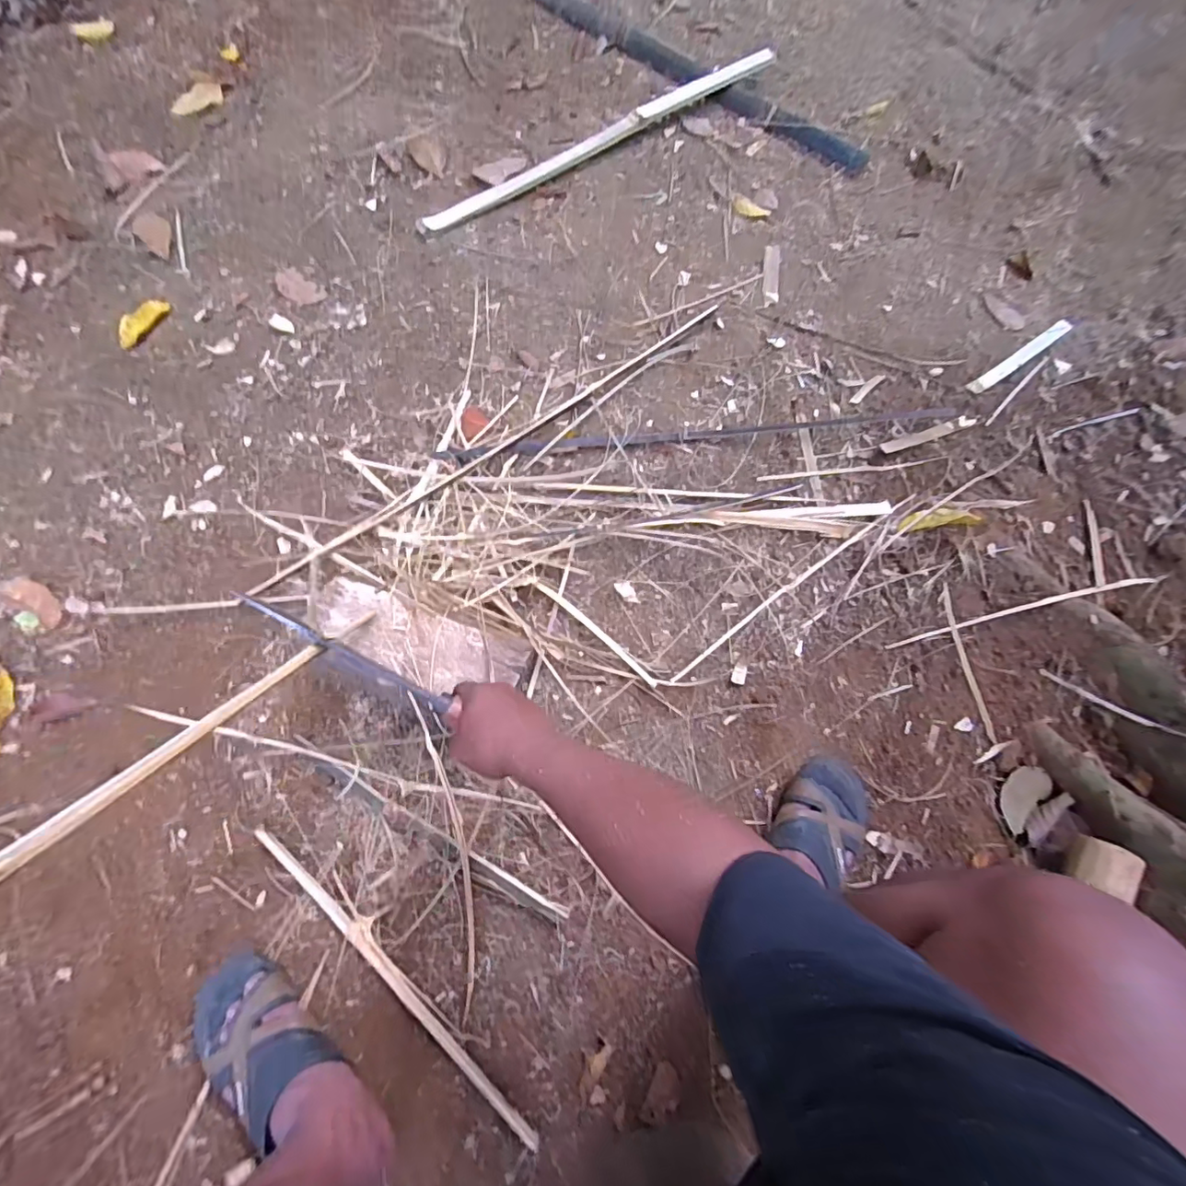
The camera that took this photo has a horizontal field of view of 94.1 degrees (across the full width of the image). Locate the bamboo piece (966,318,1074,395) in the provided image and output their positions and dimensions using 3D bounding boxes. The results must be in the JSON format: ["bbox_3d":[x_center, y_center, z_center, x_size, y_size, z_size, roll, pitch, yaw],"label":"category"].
[{"bbox_3d":[0.838,-0.462,1.076,0.253,0.007,0.029,-34,73,-4],"label":"bamboo piece"}]

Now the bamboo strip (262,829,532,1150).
[{"bbox_3d":[-0.238,0.454,0.658,0.472,0.013,0.029,41,74,11],"label":"bamboo strip"}]

